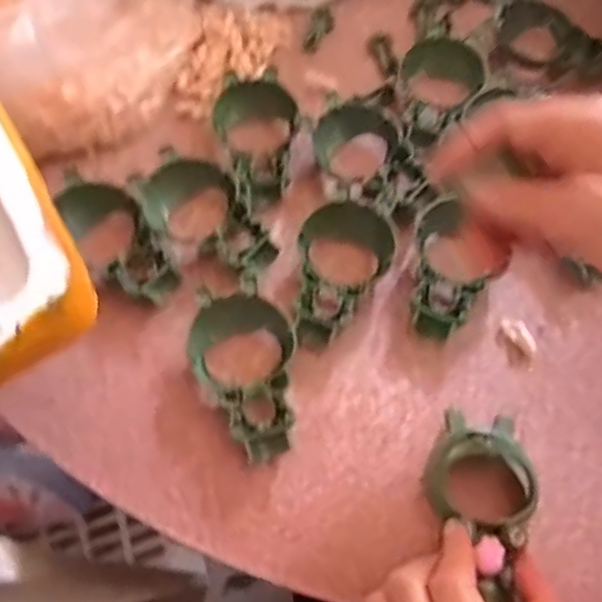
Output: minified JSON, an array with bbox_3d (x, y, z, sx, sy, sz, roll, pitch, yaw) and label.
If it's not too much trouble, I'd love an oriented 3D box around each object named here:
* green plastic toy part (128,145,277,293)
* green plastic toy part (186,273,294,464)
[{"bbox_3d":[-0.056,-0.049,0.392,0.055,0.020,0.108,-38,70,-16],"label":"green plastic toy part"},{"bbox_3d":[-0.030,0.039,0.362,0.057,0.026,0.100,-19,66,-8],"label":"green plastic toy part"}]

